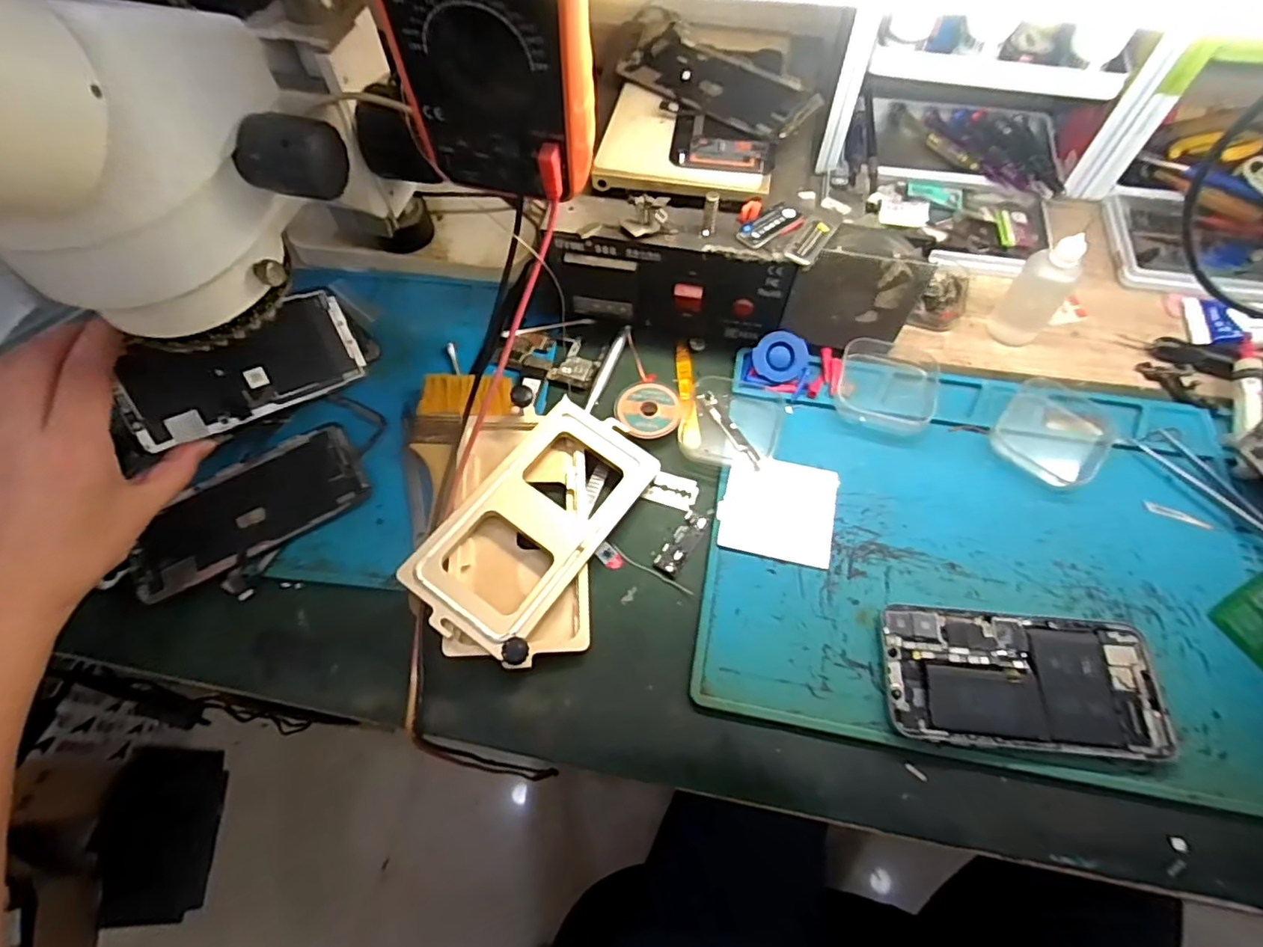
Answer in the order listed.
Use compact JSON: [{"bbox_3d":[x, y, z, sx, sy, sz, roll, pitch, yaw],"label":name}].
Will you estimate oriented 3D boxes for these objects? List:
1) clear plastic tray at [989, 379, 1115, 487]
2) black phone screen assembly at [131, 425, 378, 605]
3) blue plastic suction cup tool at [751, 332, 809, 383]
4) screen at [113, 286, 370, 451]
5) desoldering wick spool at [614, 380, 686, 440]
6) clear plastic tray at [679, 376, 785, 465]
[{"bbox_3d":[0.275,-0.026,0.390,0.063,0.018,0.073,37,69,19],"label":"clear plastic tray"},{"bbox_3d":[-0.240,0.021,0.375,0.137,0.007,0.066,-30,65,-13],"label":"black phone screen assembly"},{"bbox_3d":[0.104,-0.082,0.416,0.037,0.004,0.033,22,92,-3],"label":"blue plastic suction cup tool"},{"bbox_3d":[-0.246,-0.068,0.383,0.135,0.006,0.060,-33,109,-32],"label":"screen"},{"bbox_3d":[0.014,-0.044,0.405,0.046,0.014,0.048,-1,62,1],"label":"desoldering wick spool"},{"bbox_3d":[0.068,-0.036,0.402,0.063,0.016,0.066,12,63,8],"label":"clear plastic tray"}]

